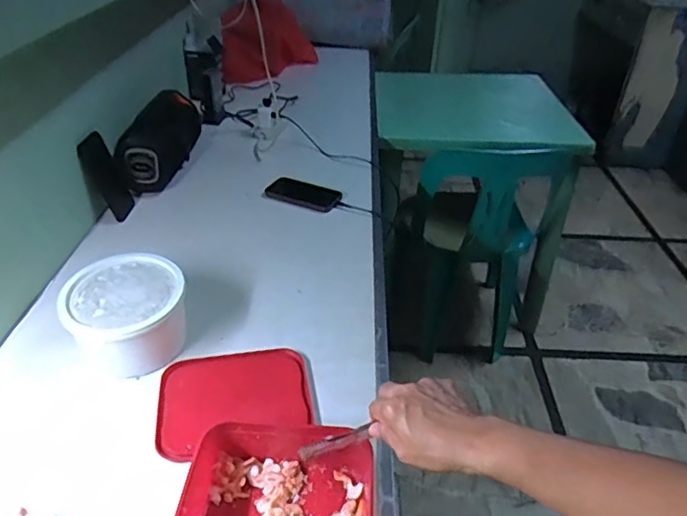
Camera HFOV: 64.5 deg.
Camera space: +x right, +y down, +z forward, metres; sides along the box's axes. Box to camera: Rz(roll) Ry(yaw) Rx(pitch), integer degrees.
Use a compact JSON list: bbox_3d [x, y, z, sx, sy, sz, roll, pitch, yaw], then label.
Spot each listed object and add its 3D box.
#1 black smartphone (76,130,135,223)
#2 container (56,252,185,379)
[{"bbox_3d":[-0.466,-0.162,1.077,0.011,0.168,0.086,-6,37,15],"label":"black smartphone"},{"bbox_3d":[-0.307,0.079,0.786,0.149,0.089,0.155,1,36,-1],"label":"container"}]

